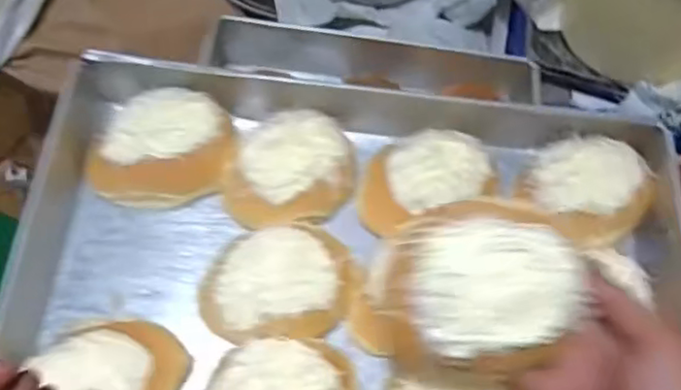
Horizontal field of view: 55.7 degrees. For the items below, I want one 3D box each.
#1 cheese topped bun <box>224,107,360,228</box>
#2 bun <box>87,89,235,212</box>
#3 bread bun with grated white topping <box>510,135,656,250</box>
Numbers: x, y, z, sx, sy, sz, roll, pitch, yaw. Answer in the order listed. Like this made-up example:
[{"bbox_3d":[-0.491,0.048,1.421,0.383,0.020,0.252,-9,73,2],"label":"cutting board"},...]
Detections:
[{"bbox_3d":[-0.044,-0.024,0.549,0.117,0.047,0.100,-7,65,-6],"label":"cheese topped bun"},{"bbox_3d":[-0.151,-0.041,0.543,0.127,0.044,0.091,-13,66,-9],"label":"bun"},{"bbox_3d":[0.211,-0.006,0.549,0.099,0.042,0.101,1,65,-2],"label":"bread bun with grated white topping"}]

